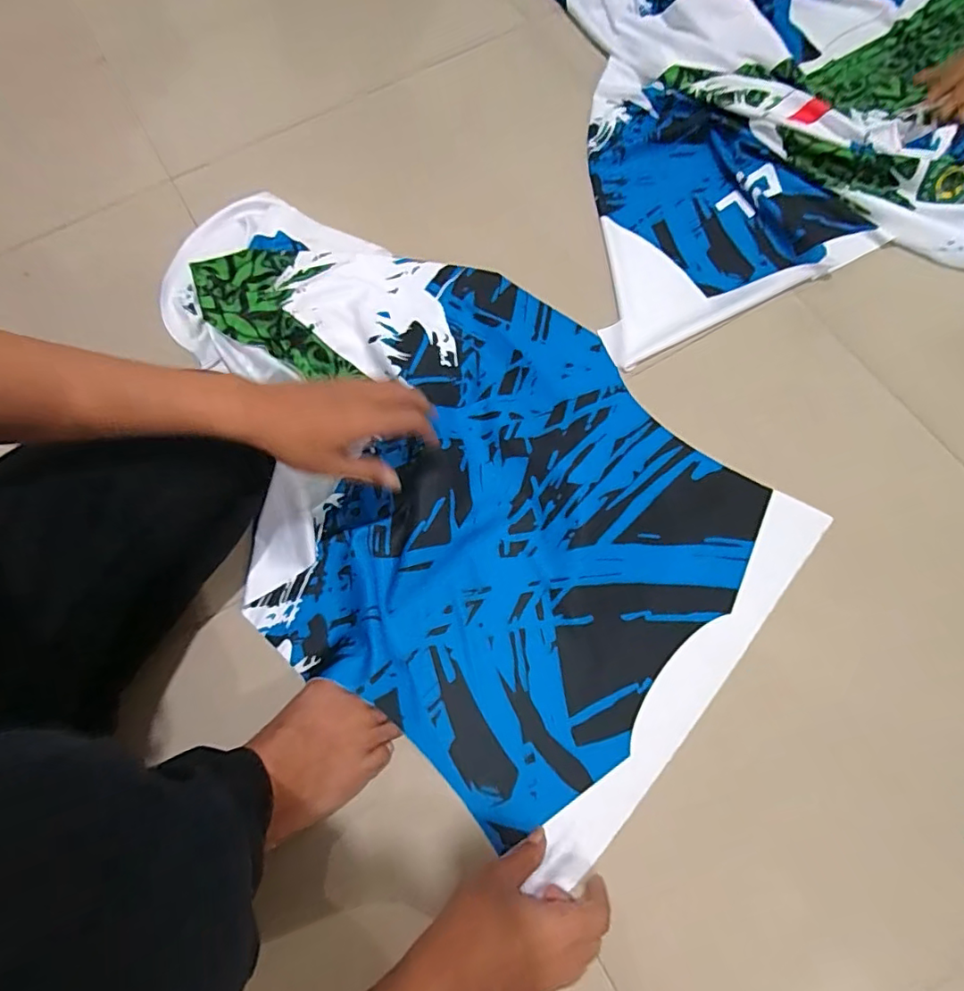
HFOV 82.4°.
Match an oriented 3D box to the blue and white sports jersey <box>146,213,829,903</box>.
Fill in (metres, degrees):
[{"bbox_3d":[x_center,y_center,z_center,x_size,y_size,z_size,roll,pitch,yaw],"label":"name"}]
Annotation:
[{"bbox_3d":[-0.078,-0.059,0.605,0.787,0.036,0.460,39,77,14],"label":"blue and white sports jersey"}]

